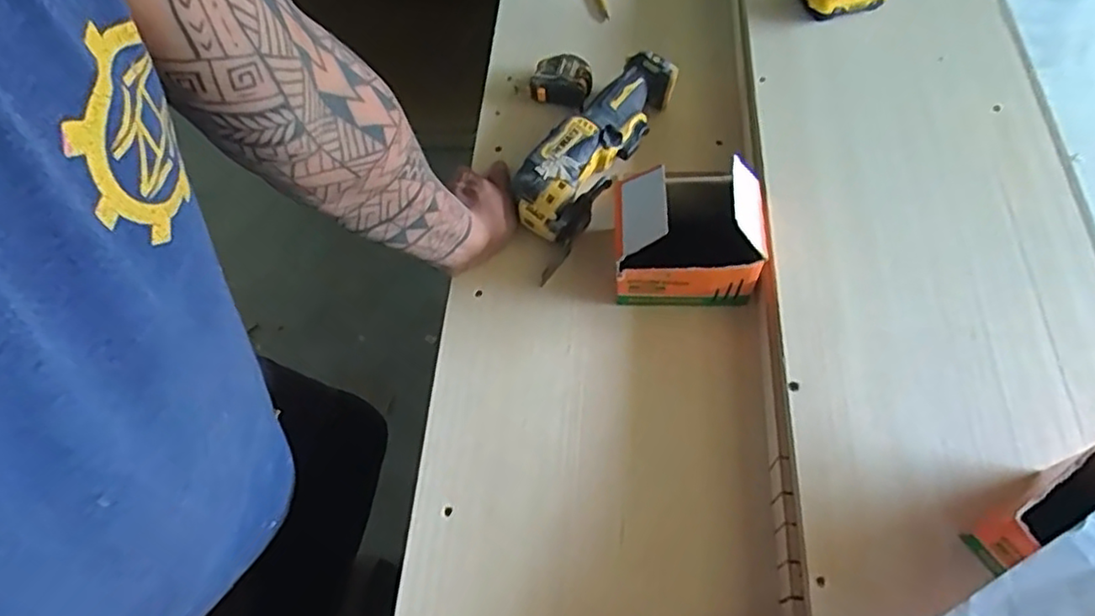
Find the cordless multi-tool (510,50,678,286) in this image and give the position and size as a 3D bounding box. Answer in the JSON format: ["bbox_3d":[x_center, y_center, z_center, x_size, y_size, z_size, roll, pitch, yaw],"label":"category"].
[{"bbox_3d":[0.043,-0.163,0.703,0.082,0.064,0.254,28,68,18],"label":"cordless multi-tool"}]

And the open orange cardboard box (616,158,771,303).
[{"bbox_3d":[0.127,-0.063,0.618,0.130,0.105,0.096,-2,62,3],"label":"open orange cardboard box"}]

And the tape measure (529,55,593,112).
[{"bbox_3d":[0.017,-0.262,0.773,0.070,0.038,0.059,18,65,13],"label":"tape measure"}]

